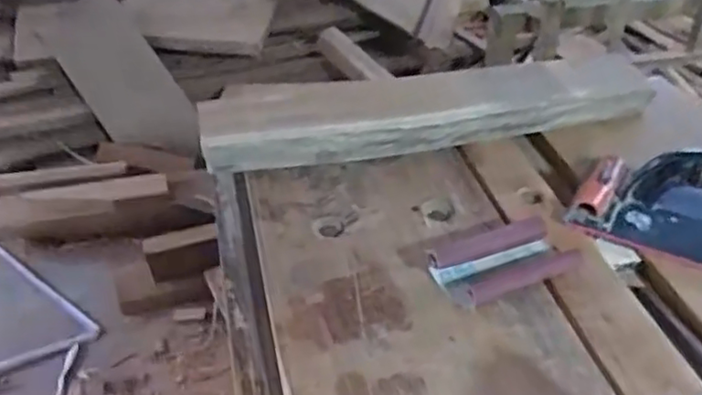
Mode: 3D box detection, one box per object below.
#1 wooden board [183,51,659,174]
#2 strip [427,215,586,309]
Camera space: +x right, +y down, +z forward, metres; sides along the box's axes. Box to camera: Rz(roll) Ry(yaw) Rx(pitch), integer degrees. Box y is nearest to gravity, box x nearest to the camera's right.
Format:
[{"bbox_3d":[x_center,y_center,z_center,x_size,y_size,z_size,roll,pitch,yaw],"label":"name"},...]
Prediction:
[{"bbox_3d":[0.076,-0.090,0.659,0.440,0.056,0.097,-7,37,-10],"label":"wooden board"},{"bbox_3d":[0.115,0.049,0.493,0.106,0.031,0.047,-16,40,-21],"label":"strip"}]

